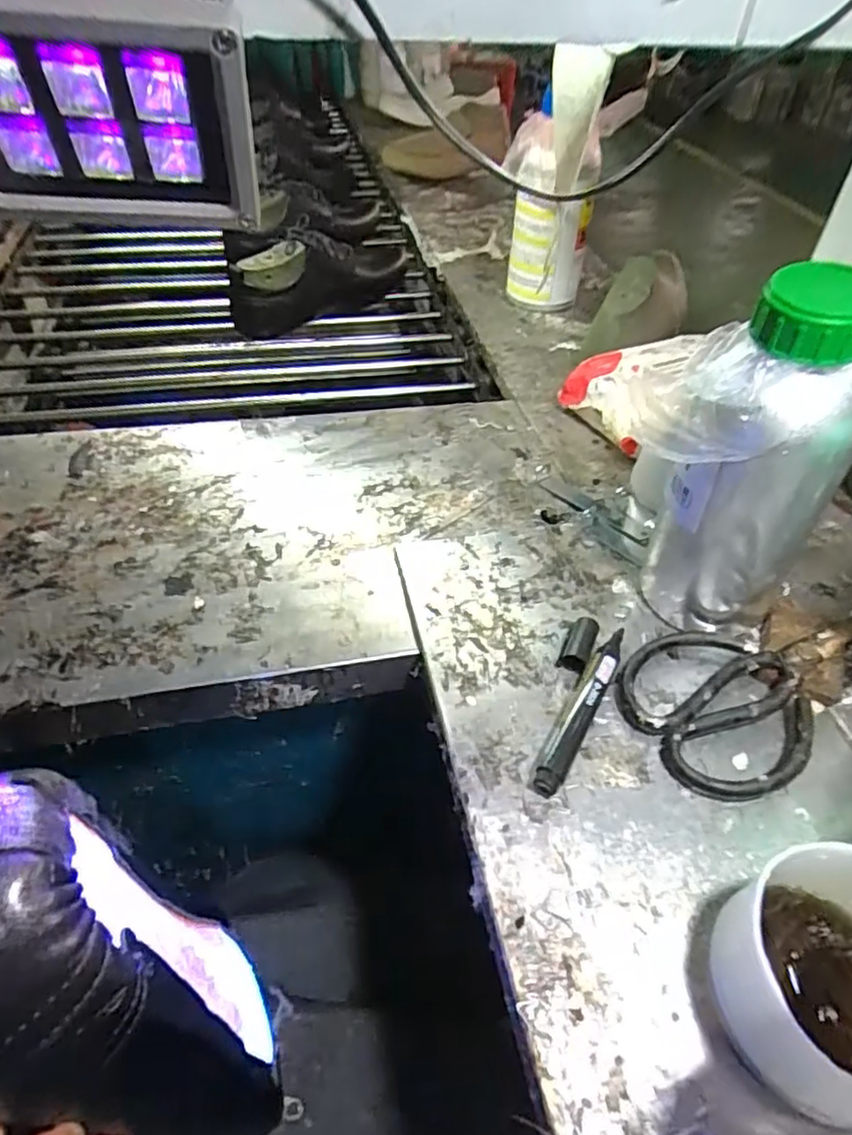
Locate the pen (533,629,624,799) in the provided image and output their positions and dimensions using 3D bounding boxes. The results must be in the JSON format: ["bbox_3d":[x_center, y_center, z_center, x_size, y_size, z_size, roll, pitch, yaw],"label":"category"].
[{"bbox_3d":[0.094,0.081,0.385,0.018,0.018,0.123,25,49,20],"label":"pen"}]

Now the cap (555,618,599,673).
[{"bbox_3d":[0.099,0.047,0.416,0.018,0.018,0.040,19,47,15],"label":"cap"}]

